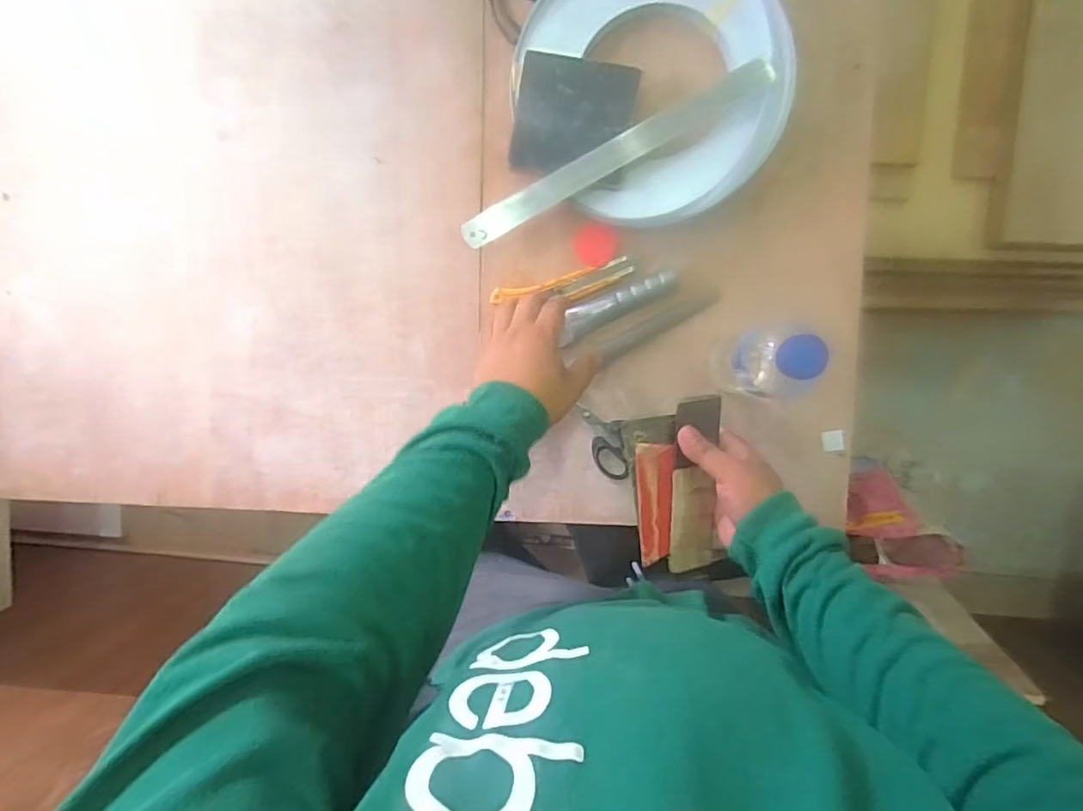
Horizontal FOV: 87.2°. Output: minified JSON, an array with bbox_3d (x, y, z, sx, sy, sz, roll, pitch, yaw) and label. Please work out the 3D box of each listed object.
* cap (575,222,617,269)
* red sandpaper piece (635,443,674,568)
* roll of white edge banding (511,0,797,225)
[{"bbox_3d":[0.054,-0.163,0.575,0.041,0.019,0.040,0,96,4],"label":"cap"},{"bbox_3d":[0.101,0.088,0.505,0.034,0.004,0.108,-5,100,-20],"label":"red sandpaper piece"},{"bbox_3d":[0.110,-0.316,0.551,0.244,0.039,0.255,0,96,4],"label":"roll of white edge banding"}]

